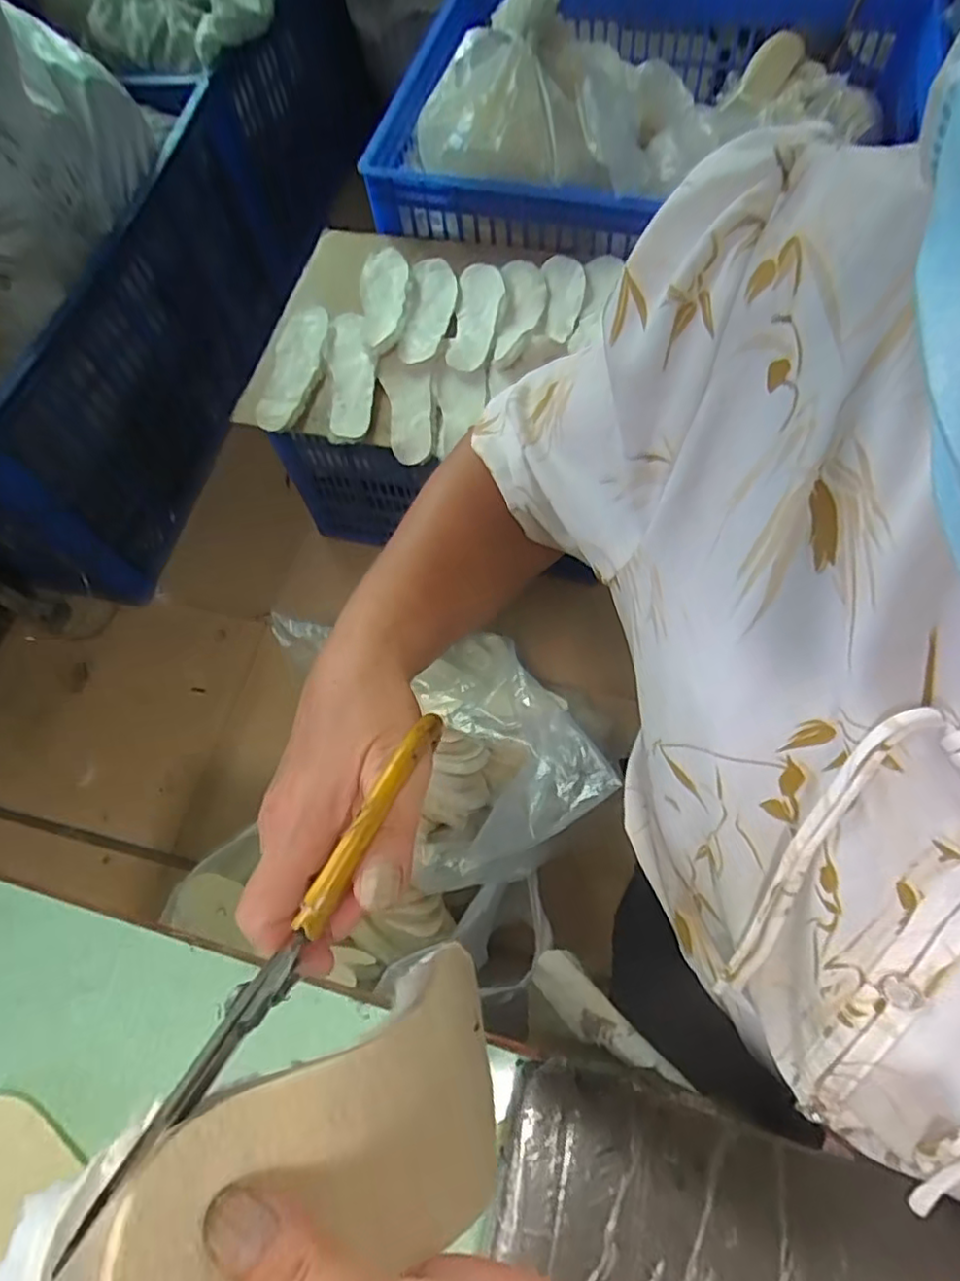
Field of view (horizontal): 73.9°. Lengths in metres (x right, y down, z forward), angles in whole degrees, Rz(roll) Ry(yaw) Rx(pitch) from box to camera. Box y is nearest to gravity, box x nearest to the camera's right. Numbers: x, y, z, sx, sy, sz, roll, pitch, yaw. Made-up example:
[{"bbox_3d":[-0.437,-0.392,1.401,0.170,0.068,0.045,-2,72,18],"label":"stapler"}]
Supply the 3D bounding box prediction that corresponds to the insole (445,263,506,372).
[{"bbox_3d":[-0.005,-0.578,1.129,0.080,0.019,0.280,5,67,7],"label":"insole"}]

